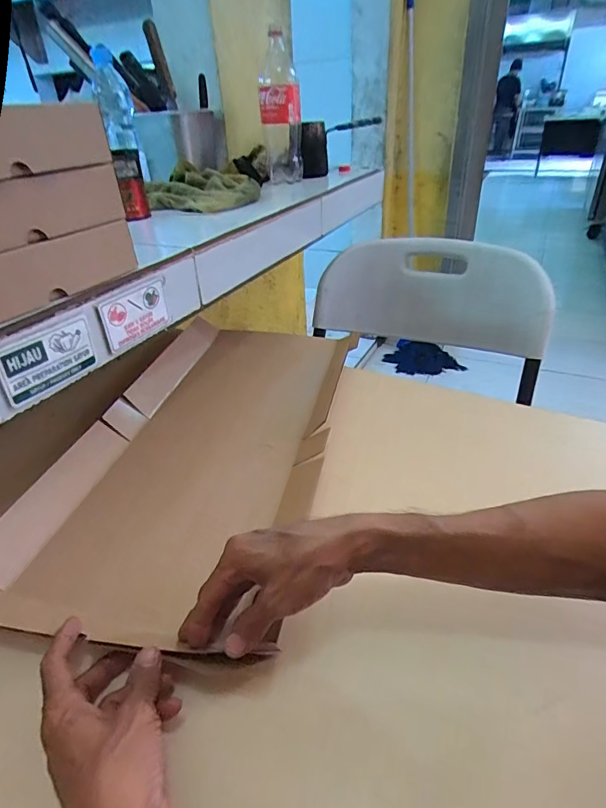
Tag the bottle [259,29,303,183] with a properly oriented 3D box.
[{"bbox_3d":[-0.046,-0.612,0.954,0.086,0.250,0.092,-2,33,2],"label":"bottle"}]

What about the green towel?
[{"bbox_3d":[-0.188,-0.405,0.839,0.213,0.051,0.236,-14,35,-15],"label":"green towel"}]

